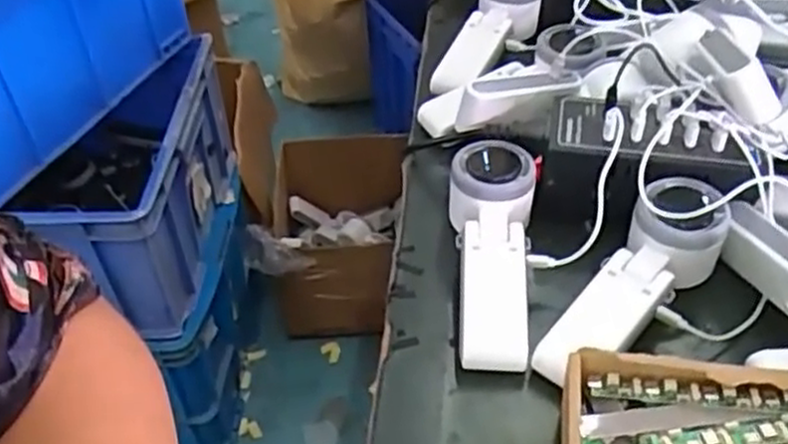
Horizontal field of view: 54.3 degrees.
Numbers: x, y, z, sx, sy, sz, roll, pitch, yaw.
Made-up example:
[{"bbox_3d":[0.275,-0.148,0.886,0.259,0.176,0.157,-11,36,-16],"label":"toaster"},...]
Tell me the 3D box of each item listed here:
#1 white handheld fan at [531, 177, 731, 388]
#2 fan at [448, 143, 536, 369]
[{"bbox_3d":[0.151,0.037,0.487,0.170,0.060,0.057,-42,53,-18],"label":"white handheld fan"},{"bbox_3d":[0.065,0.018,0.509,0.058,0.038,0.166,1,62,5],"label":"fan"}]

